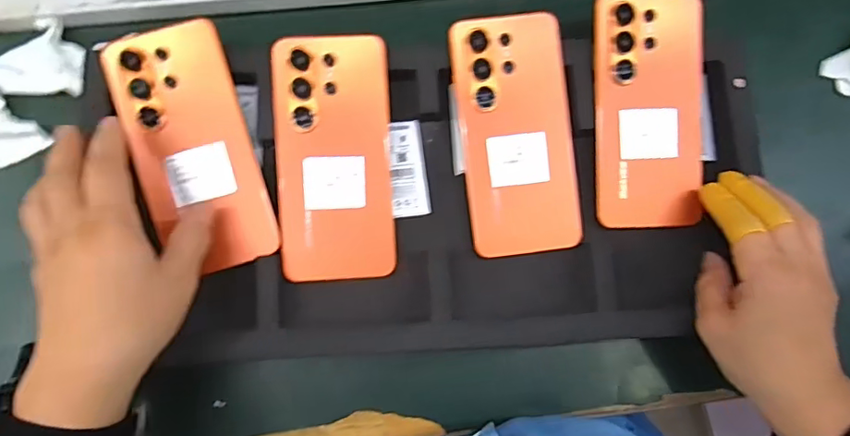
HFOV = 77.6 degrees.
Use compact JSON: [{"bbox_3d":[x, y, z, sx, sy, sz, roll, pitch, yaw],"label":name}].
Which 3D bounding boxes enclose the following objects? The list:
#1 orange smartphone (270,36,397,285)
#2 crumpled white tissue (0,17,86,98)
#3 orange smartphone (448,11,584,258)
[{"bbox_3d":[-0.063,-0.042,0.366,0.079,0.014,0.166,-3,83,-3],"label":"orange smartphone"},{"bbox_3d":[-0.291,-0.122,0.398,0.085,0.021,0.057,7,83,-2],"label":"crumpled white tissue"},{"bbox_3d":[0.066,-0.059,0.377,0.079,0.005,0.166,-7,91,-1],"label":"orange smartphone"}]

